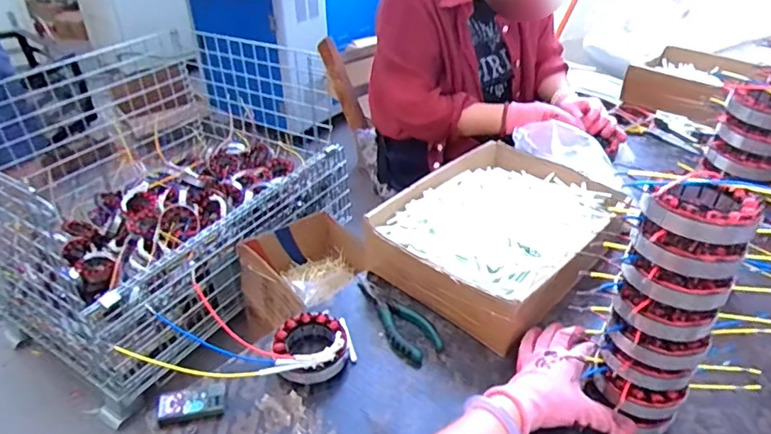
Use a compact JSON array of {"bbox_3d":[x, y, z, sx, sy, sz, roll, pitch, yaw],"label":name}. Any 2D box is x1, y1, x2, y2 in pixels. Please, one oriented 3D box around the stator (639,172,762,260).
[{"bbox_3d":[0.265,-0.003,0.442,0.088,0.044,0.075,15,38,23],"label":"stator"}]

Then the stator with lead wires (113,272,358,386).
[{"bbox_3d":[-0.157,0.146,0.613,0.240,0.062,0.111,2,35,5],"label":"stator with lead wires"}]

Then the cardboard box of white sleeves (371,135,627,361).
[{"bbox_3d":[0.170,0.017,0.748,0.245,0.087,0.339,28,44,36],"label":"cardboard box of white sleeves"}]

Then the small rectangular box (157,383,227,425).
[{"bbox_3d":[-0.208,0.201,0.563,0.068,0.019,0.032,-8,35,-10],"label":"small rectangular box"}]

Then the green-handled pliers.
[{"bbox_3d":[0.011,0.129,0.665,0.053,0.011,0.139,-37,48,-16],"label":"green-handled pliers"}]

